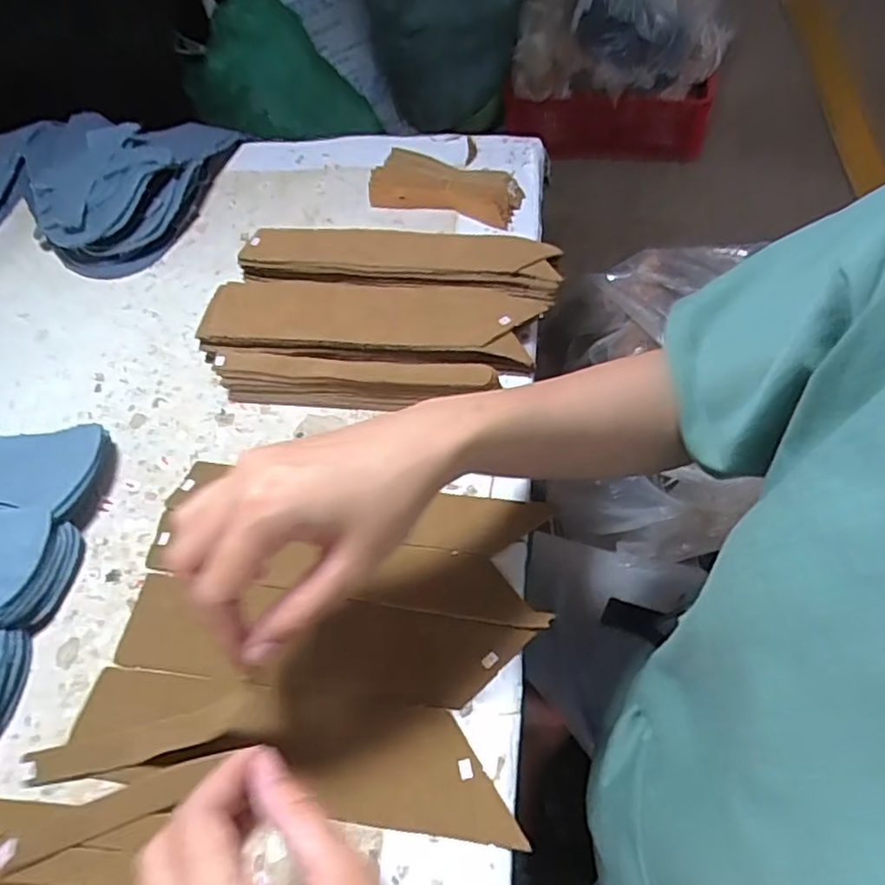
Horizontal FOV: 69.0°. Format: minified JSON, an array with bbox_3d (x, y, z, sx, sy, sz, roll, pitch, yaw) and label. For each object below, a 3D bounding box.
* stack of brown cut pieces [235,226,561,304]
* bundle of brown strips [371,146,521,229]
[{"bbox_3d":[-0.033,-0.134,0.497,0.240,0.034,0.053,4,56,8],"label":"stack of brown cut pieces"},{"bbox_3d":[0.002,-0.226,0.564,0.134,0.024,0.063,15,59,15],"label":"bundle of brown strips"}]

